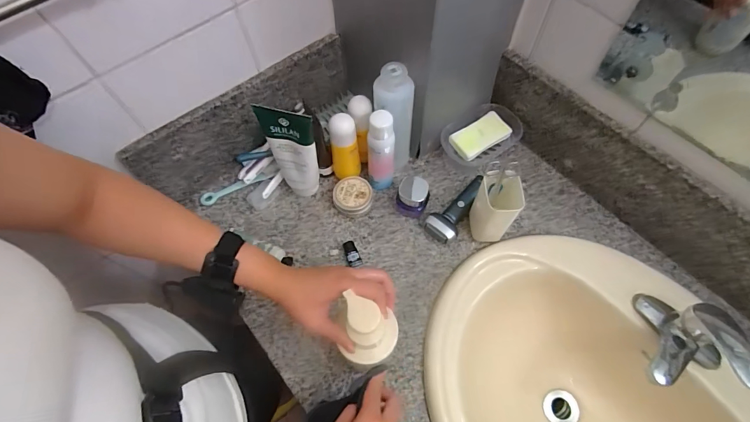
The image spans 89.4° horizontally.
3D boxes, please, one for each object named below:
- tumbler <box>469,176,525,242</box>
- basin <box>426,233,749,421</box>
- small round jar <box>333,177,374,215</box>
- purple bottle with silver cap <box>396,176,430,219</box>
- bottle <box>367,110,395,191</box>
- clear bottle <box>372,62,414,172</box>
[{"bbox_3d":[0.191,-0.004,0.606,0.068,0.125,0.068,-1,62,1],"label":"tumbler"},{"bbox_3d":[0.319,0.300,0.585,0.456,0.185,0.523,-42,70,-17],"label":"basin"},{"bbox_3d":[-0.039,-0.023,0.670,0.067,0.038,0.060,-2,64,1],"label":"small round jar"},{"bbox_3d":[0.065,-0.023,0.649,0.054,0.066,0.049,13,65,8],"label":"purple bottle with silver cap"},{"bbox_3d":[0.010,-0.094,0.635,0.043,0.169,0.039,-1,64,2],"label":"bottle"},{"bbox_3d":[0.030,-0.142,0.630,0.063,0.208,0.056,-1,64,1],"label":"clear bottle"}]

